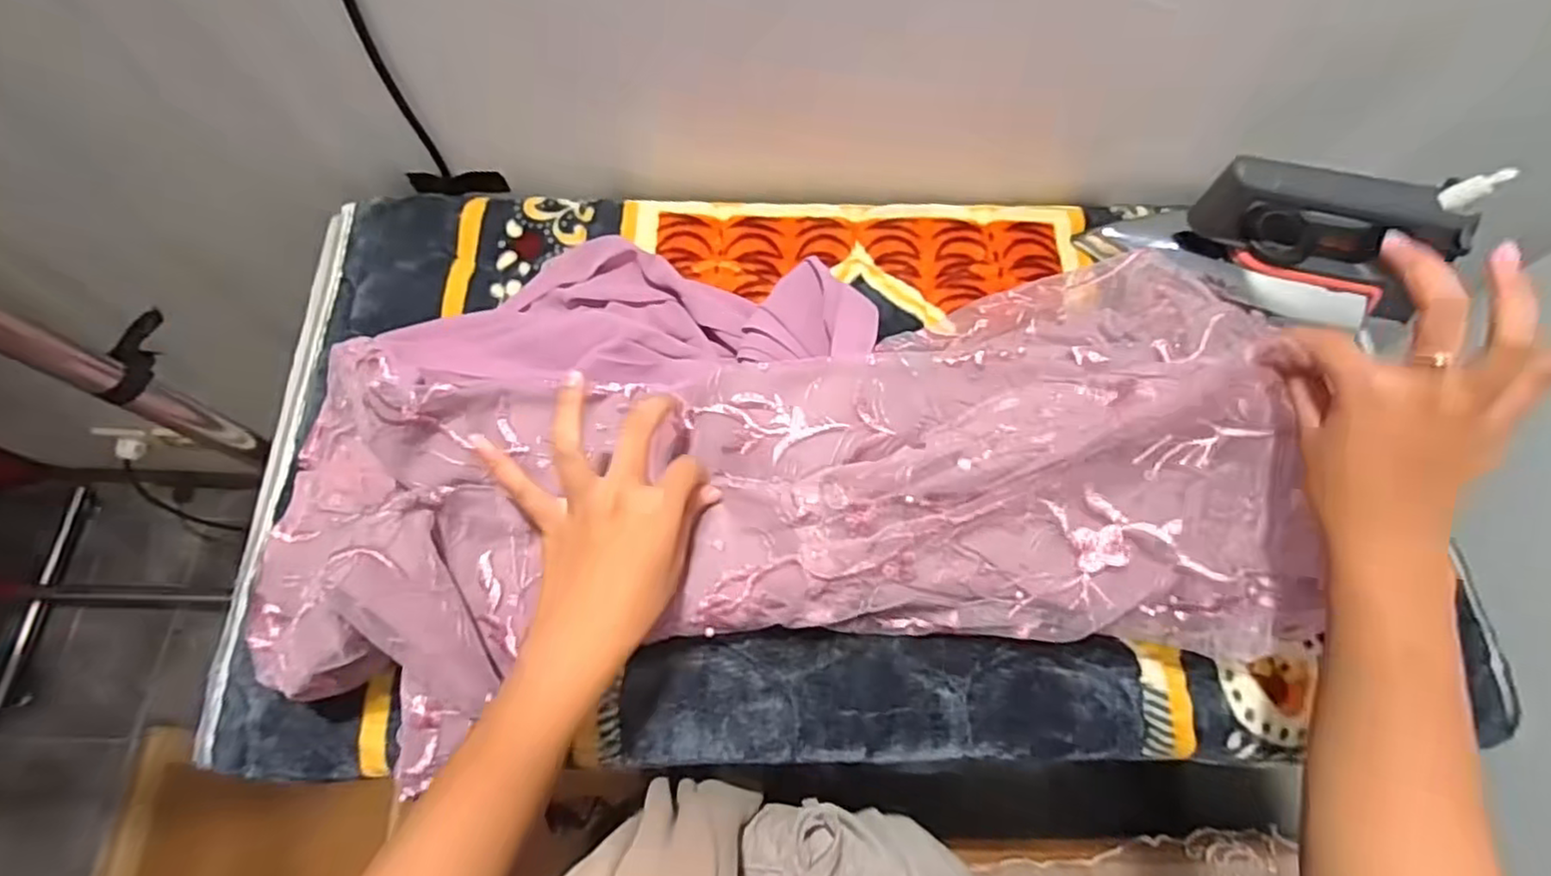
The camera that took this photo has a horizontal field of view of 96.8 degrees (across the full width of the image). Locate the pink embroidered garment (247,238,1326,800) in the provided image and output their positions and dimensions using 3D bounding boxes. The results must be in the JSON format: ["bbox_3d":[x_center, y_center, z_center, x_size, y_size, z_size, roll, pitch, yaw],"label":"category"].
[{"bbox_3d":[-0.007,0.006,0.409,0.596,0.101,0.314,-1,69,0],"label":"pink embroidered garment"}]

